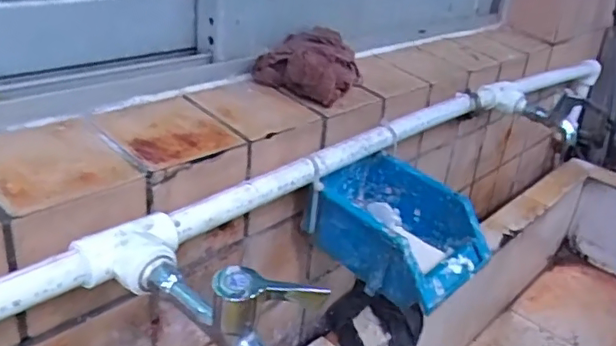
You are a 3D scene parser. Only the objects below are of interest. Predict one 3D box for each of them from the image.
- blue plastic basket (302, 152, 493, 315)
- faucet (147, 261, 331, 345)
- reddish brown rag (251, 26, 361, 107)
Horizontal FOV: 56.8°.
[{"bbox_3d":[0.090,0.056,0.586,0.169,0.075,0.134,22,30,28],"label":"blue plastic basket"},{"bbox_3d":[-0.056,0.082,0.359,0.125,0.067,0.045,19,29,24],"label":"faucet"},{"bbox_3d":[0.003,-0.122,0.629,0.098,0.053,0.121,13,27,13],"label":"reddish brown rag"}]

